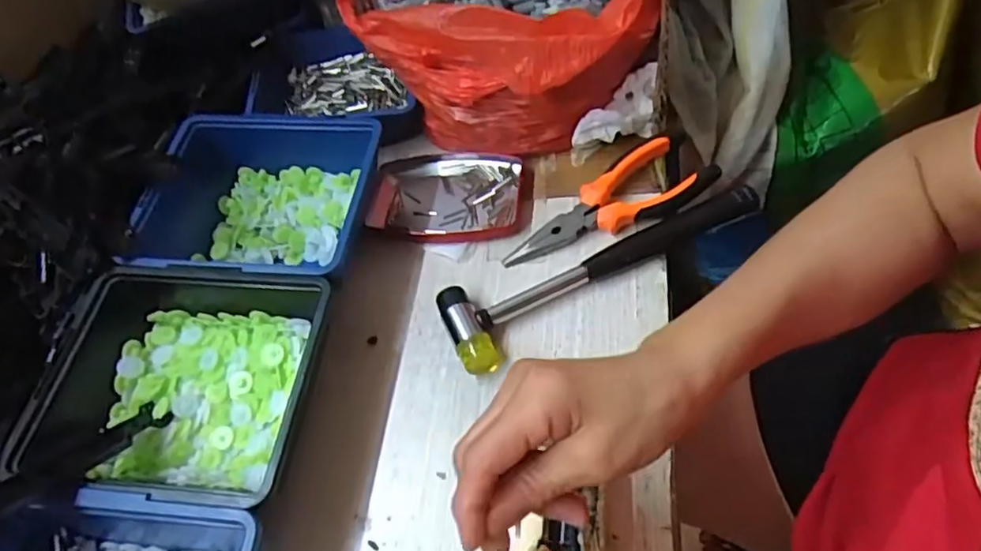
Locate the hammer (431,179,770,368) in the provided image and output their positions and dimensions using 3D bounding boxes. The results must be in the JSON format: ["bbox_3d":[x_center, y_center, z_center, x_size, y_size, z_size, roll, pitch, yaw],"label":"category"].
[{"bbox_3d":[0.081,-0.004,0.419,0.230,0.025,0.059,-22,55,-3],"label":"hammer"}]

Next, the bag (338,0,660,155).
[{"bbox_3d":[0.019,-0.230,0.491,0.232,0.157,0.226,36,71,30],"label":"bag"}]

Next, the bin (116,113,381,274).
[{"bbox_3d":[-0.172,-0.051,0.469,0.167,0.066,0.146,0,57,13],"label":"bin"}]

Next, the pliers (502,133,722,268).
[{"bbox_3d":[0.082,-0.050,0.448,0.157,0.022,0.052,-28,58,2],"label":"pliers"}]

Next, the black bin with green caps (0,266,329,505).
[{"bbox_3d":[-0.191,0.067,0.389,0.171,0.057,0.138,2,57,13],"label":"black bin with green caps"}]

